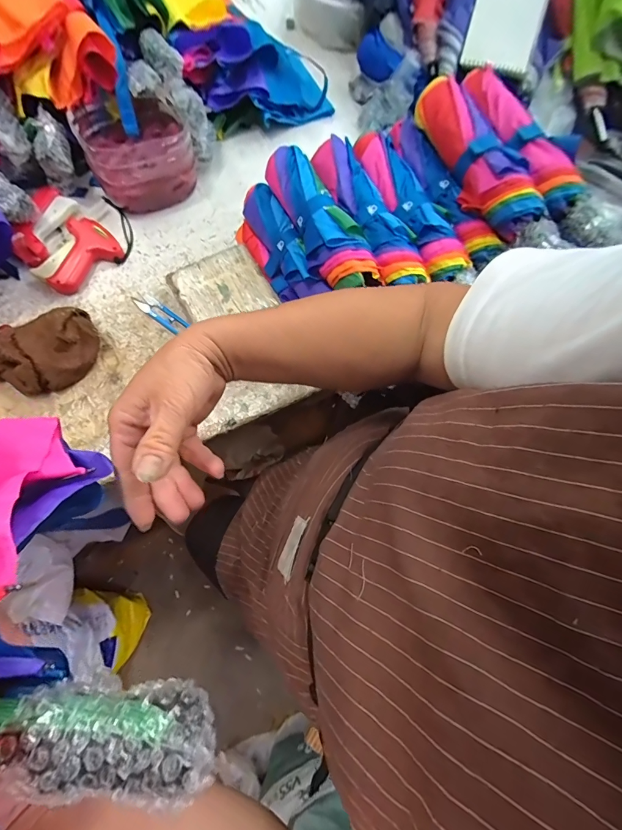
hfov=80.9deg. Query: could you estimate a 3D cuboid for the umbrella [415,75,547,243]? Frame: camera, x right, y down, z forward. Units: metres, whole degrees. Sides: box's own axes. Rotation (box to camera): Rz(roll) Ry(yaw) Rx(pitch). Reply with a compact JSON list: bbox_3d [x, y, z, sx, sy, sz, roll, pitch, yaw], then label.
[{"bbox_3d":[0.201,-0.325,0.454,0.060,0.052,0.238,-16,72,-8],"label":"umbrella"}]

